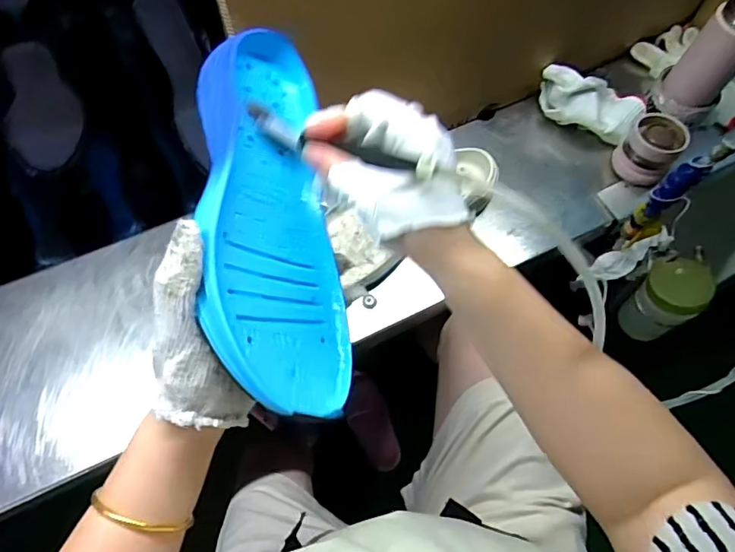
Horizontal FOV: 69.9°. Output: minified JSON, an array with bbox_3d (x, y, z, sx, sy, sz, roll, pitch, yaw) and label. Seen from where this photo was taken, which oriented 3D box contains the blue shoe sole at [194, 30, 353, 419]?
[{"bbox_3d":[-0.067,-0.044,0.353,0.097,0.045,0.271,11,61,-42],"label":"blue shoe sole"}]

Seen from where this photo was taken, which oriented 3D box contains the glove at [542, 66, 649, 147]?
[{"bbox_3d":[0.292,-0.230,0.695,0.137,0.067,0.091,18,64,-10],"label":"glove"}]

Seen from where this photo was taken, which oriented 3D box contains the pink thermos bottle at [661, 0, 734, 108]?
[{"bbox_3d":[0.416,-0.265,0.625,0.063,0.121,0.060,1,64,-3],"label":"pink thermos bottle"}]

